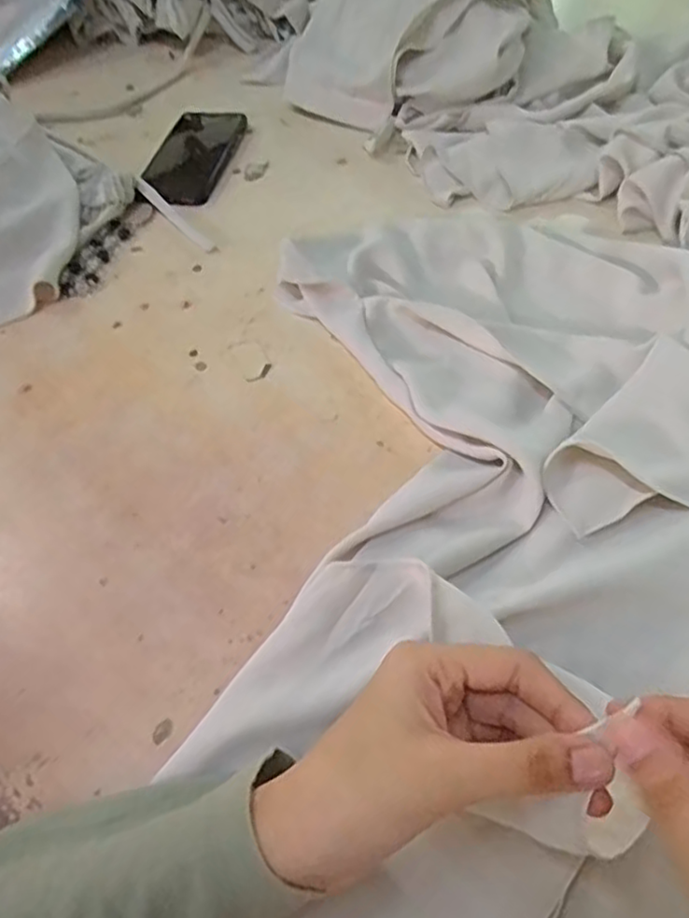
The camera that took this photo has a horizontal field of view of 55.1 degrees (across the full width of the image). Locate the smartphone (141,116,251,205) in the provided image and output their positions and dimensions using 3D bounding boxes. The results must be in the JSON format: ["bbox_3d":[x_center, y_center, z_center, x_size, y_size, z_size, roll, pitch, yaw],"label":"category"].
[{"bbox_3d":[-0.156,-0.316,0.681,0.079,0.012,0.167,7,55,10],"label":"smartphone"}]

